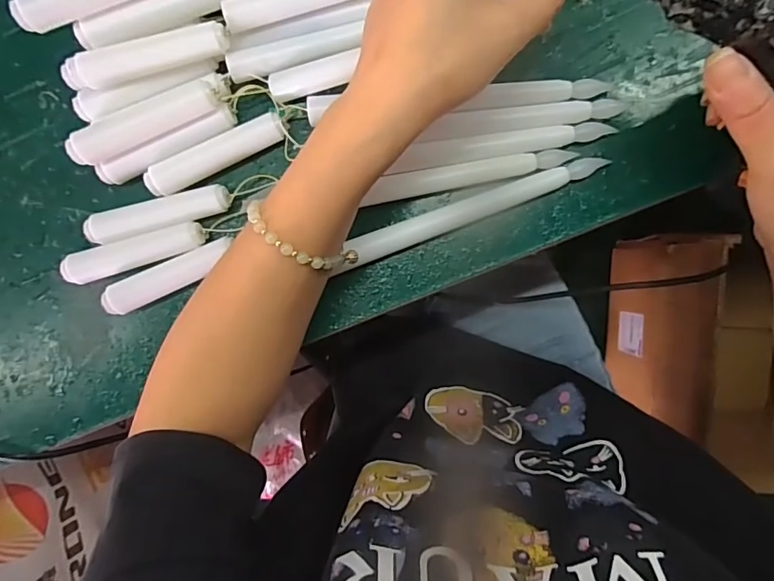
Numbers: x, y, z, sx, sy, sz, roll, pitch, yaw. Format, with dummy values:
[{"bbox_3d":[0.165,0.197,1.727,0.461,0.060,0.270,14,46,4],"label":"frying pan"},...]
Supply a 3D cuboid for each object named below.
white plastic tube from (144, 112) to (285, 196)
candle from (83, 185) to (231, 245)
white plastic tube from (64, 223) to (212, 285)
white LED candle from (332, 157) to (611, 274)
[{"bbox_3d":[-0.104,-0.084,0.301,0.089,0.019,0.016,-25,93,7],"label":"white plastic tube"},{"bbox_3d":[-0.140,-0.048,0.305,0.090,0.016,0.019,-16,94,6],"label":"candle"},{"bbox_3d":[-0.158,-0.024,0.310,0.092,0.014,0.019,-17,94,7],"label":"white plastic tube"},{"bbox_3d":[0.045,-0.045,0.296,0.164,0.011,0.015,-20,94,7],"label":"white LED candle"}]

